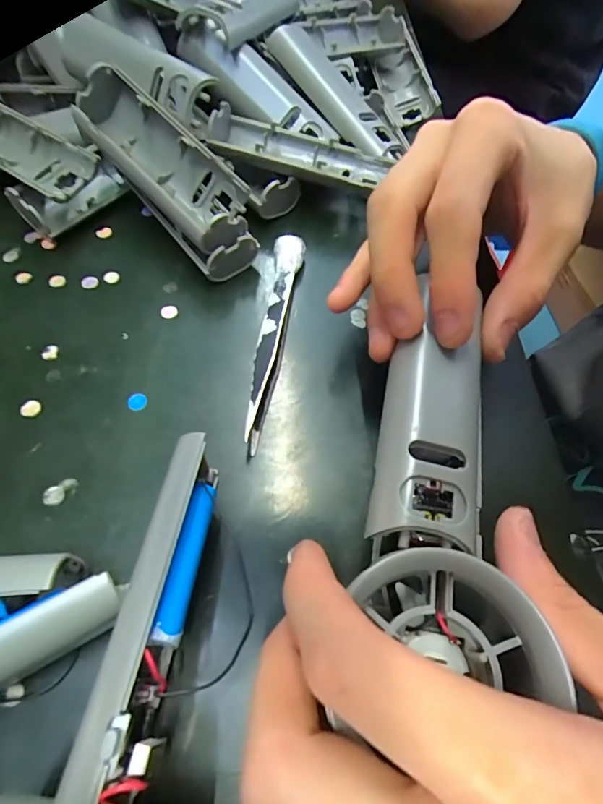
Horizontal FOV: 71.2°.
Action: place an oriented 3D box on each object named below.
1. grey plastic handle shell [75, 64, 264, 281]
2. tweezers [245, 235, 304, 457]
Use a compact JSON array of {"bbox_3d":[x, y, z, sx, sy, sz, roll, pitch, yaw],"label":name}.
[{"bbox_3d":[-0.069,-0.120,0.218,0.039,0.029,0.119,-37,83,-19],"label":"grey plastic handle shell"},{"bbox_3d":[-0.012,-0.035,0.205,0.014,0.013,0.119,6,62,1],"label":"tweezers"}]

